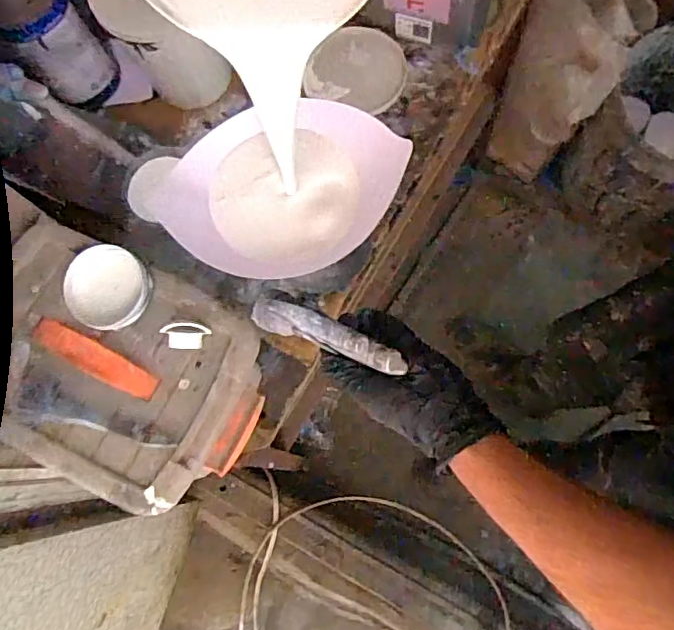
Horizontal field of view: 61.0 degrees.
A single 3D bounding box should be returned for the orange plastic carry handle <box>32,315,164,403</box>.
[{"bbox_3d":[-0.231,0.042,0.544,0.138,0.012,0.029,29,76,6],"label":"orange plastic carry handle"}]

